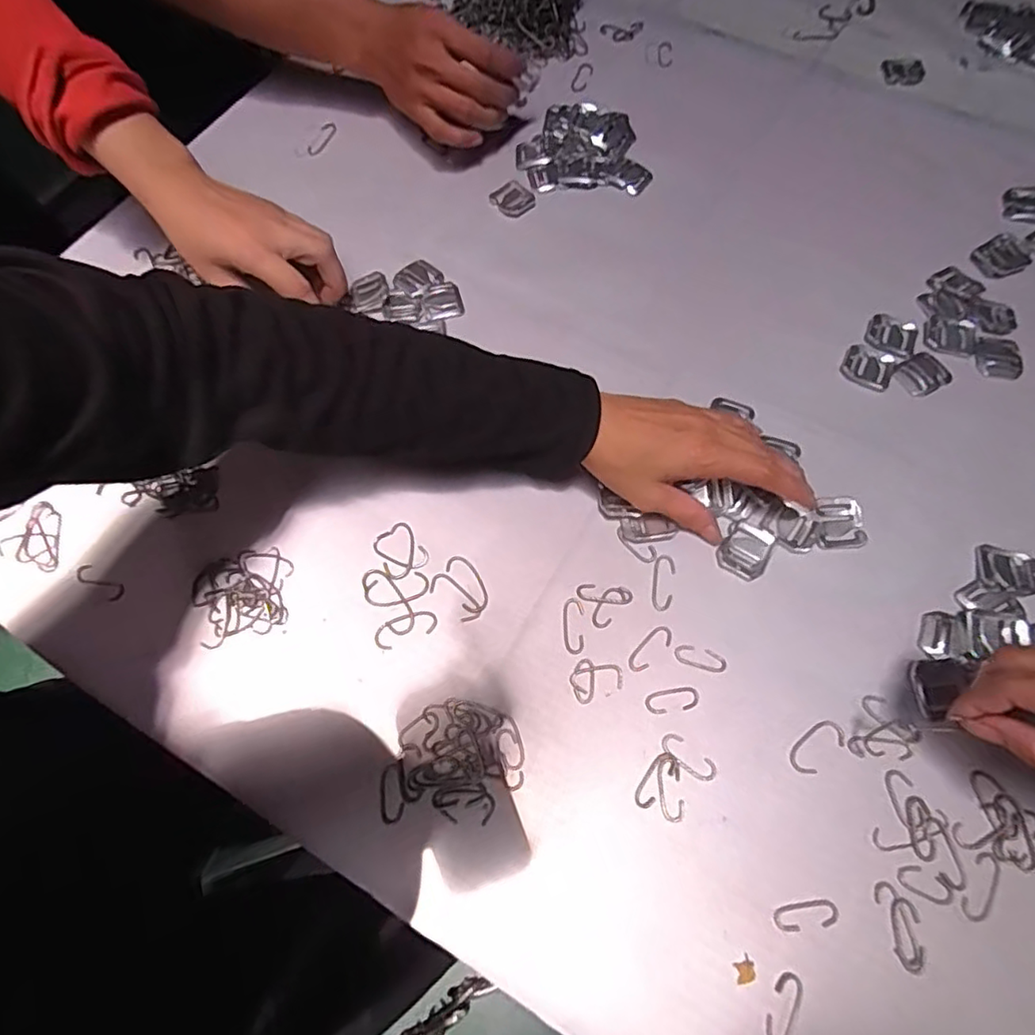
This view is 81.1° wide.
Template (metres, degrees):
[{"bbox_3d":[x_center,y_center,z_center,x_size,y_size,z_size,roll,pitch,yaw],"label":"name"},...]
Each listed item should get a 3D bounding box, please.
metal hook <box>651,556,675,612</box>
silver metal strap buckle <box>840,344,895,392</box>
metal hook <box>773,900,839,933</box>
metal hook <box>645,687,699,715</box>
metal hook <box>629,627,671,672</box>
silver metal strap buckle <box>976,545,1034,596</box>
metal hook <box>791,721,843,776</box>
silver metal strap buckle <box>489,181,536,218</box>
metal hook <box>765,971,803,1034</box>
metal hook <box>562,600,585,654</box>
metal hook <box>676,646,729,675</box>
[{"bbox_3d":[0.093,0.041,0.387,0.013,0.004,0.036,10,68,6],"label":"metal hook"},{"bbox_3d":[0.258,-0.110,0.444,0.034,0.004,0.033,26,71,12],"label":"silver metal strap buckle"},{"bbox_3d":[0.150,0.208,0.315,0.033,0.004,0.013,-7,68,-1],"label":"metal hook"},{"bbox_3d":[0.092,0.109,0.359,0.032,0.004,0.013,-10,68,-2],"label":"metal hook"},{"bbox_3d":[0.081,0.080,0.371,0.035,0.004,0.013,-40,72,-13],"label":"metal hook"},{"bbox_3d":[0.309,0.034,0.379,0.037,0.004,0.030,14,69,8],"label":"silver metal strap buckle"},{"bbox_3d":[0.172,0.131,0.345,0.037,0.004,0.018,-36,71,-12],"label":"metal hook"},{"bbox_3d":[-0.004,-0.271,0.517,0.032,0.006,0.033,-41,72,-14],"label":"silver metal strap buckle"},{"bbox_3d":[0.132,0.244,0.300,0.013,0.004,0.032,25,71,12],"label":"metal hook"},{"bbox_3d":[0.035,0.067,0.377,0.014,0.004,0.035,0,68,2],"label":"metal hook"},{"bbox_3d":[0.112,0.086,0.368,0.031,0.004,0.013,13,69,7],"label":"metal hook"}]

